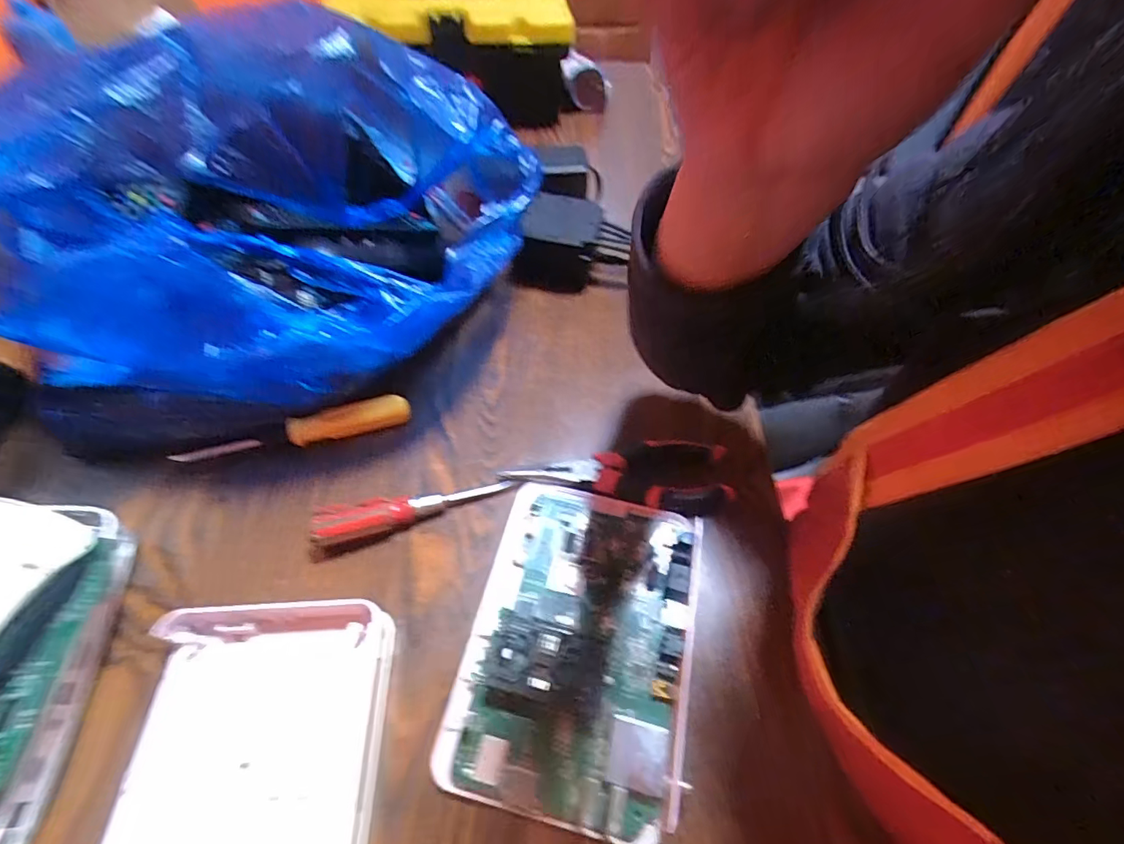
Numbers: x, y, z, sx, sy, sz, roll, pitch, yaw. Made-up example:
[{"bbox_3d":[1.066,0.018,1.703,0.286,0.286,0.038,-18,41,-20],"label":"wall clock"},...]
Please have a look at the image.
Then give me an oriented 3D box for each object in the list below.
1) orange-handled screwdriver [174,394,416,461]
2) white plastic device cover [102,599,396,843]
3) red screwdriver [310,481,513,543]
[{"bbox_3d":[-0.196,0.009,0.366,0.160,0.021,0.018,-15,56,-12],"label":"orange-handled screwdriver"},{"bbox_3d":[-0.155,0.182,0.235,0.125,0.031,0.176,-3,54,-2],"label":"white plastic device cover"},{"bbox_3d":[-0.096,0.057,0.323,0.123,0.023,0.021,-11,55,-9],"label":"red screwdriver"}]

